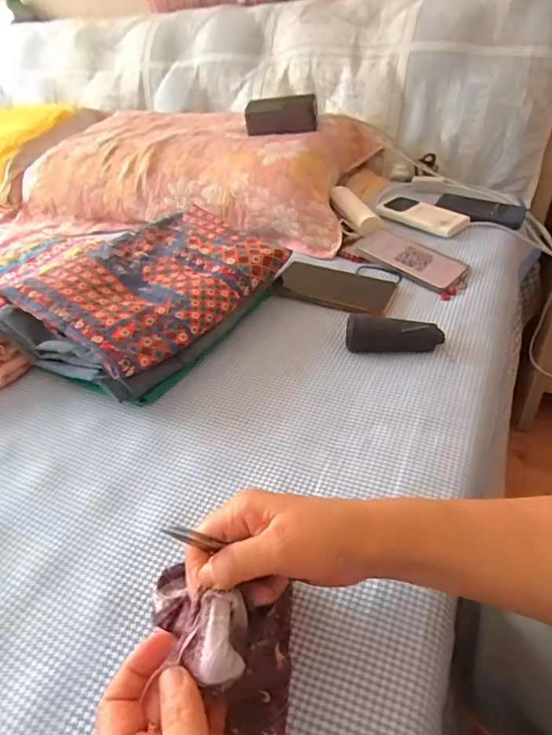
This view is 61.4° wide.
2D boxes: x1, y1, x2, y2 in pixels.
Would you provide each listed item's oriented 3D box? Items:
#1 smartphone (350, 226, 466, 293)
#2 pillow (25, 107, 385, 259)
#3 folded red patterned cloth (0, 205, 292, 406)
[{"bbox_3d":[0.200,-0.166,0.694,0.160,0.010,0.082,35,58,28],"label":"smartphone"},{"bbox_3d":[-0.163,-0.399,0.924,0.667,0.128,0.351,11,42,19],"label":"pillow"},{"bbox_3d":[-0.156,-0.095,0.591,0.209,0.089,0.308,23,48,31],"label":"folded red patterned cloth"}]

